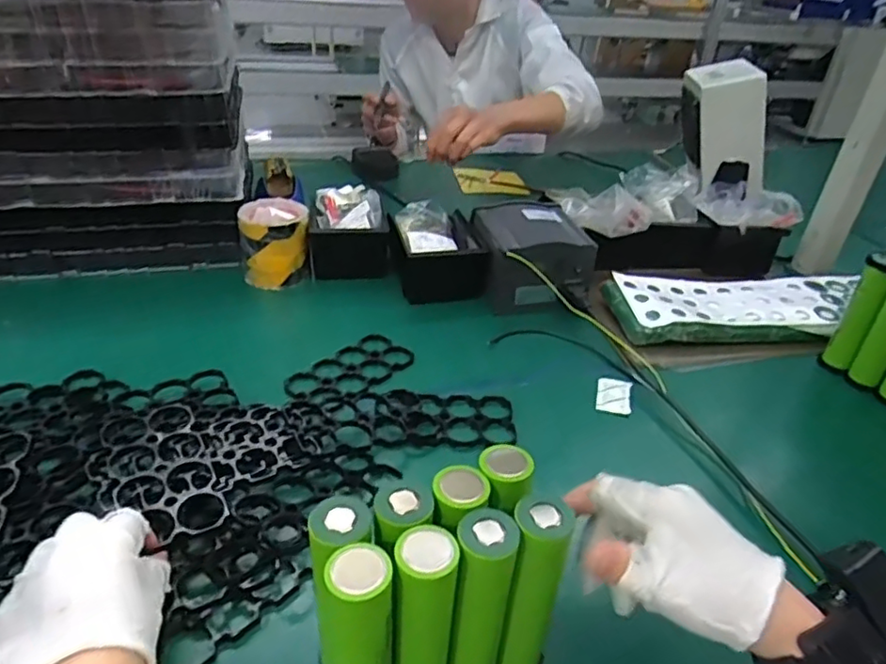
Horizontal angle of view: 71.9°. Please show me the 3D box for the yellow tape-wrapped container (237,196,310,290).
[{"bbox_3d":[-0.222,-0.117,0.809,0.086,0.091,0.082,-8,36,-19],"label":"yellow tape-wrapped container"}]

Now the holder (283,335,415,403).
[{"bbox_3d":[-0.097,0.041,0.656,0.079,0.011,0.140,25,38,32],"label":"holder"}]

